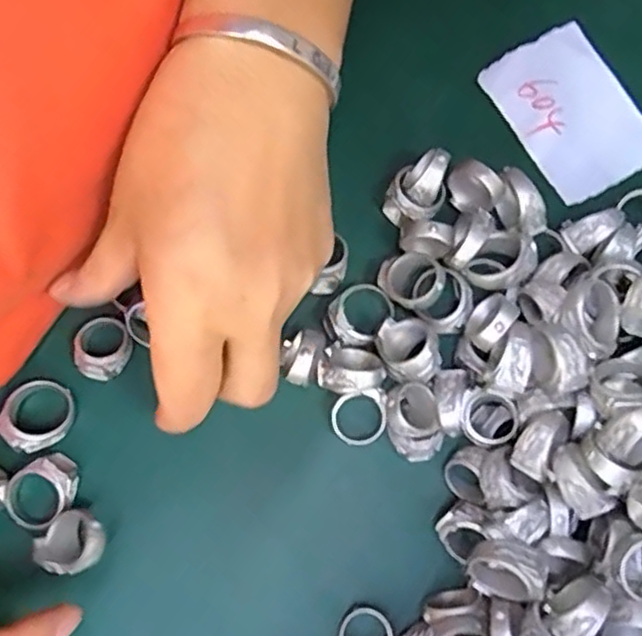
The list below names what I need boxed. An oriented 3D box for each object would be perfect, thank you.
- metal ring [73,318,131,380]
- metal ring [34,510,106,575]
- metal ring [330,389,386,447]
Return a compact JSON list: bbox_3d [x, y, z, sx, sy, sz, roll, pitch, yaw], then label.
[{"bbox_3d":[-0.091,0.012,0.283,0.022,0.007,0.026,-4,80,-2],"label":"metal ring"},{"bbox_3d":[-0.098,0.088,0.270,0.027,0.017,0.023,-7,81,-3],"label":"metal ring"},{"bbox_3d":[0.016,0.041,0.281,0.023,0.005,0.027,27,110,-2],"label":"metal ring"}]

